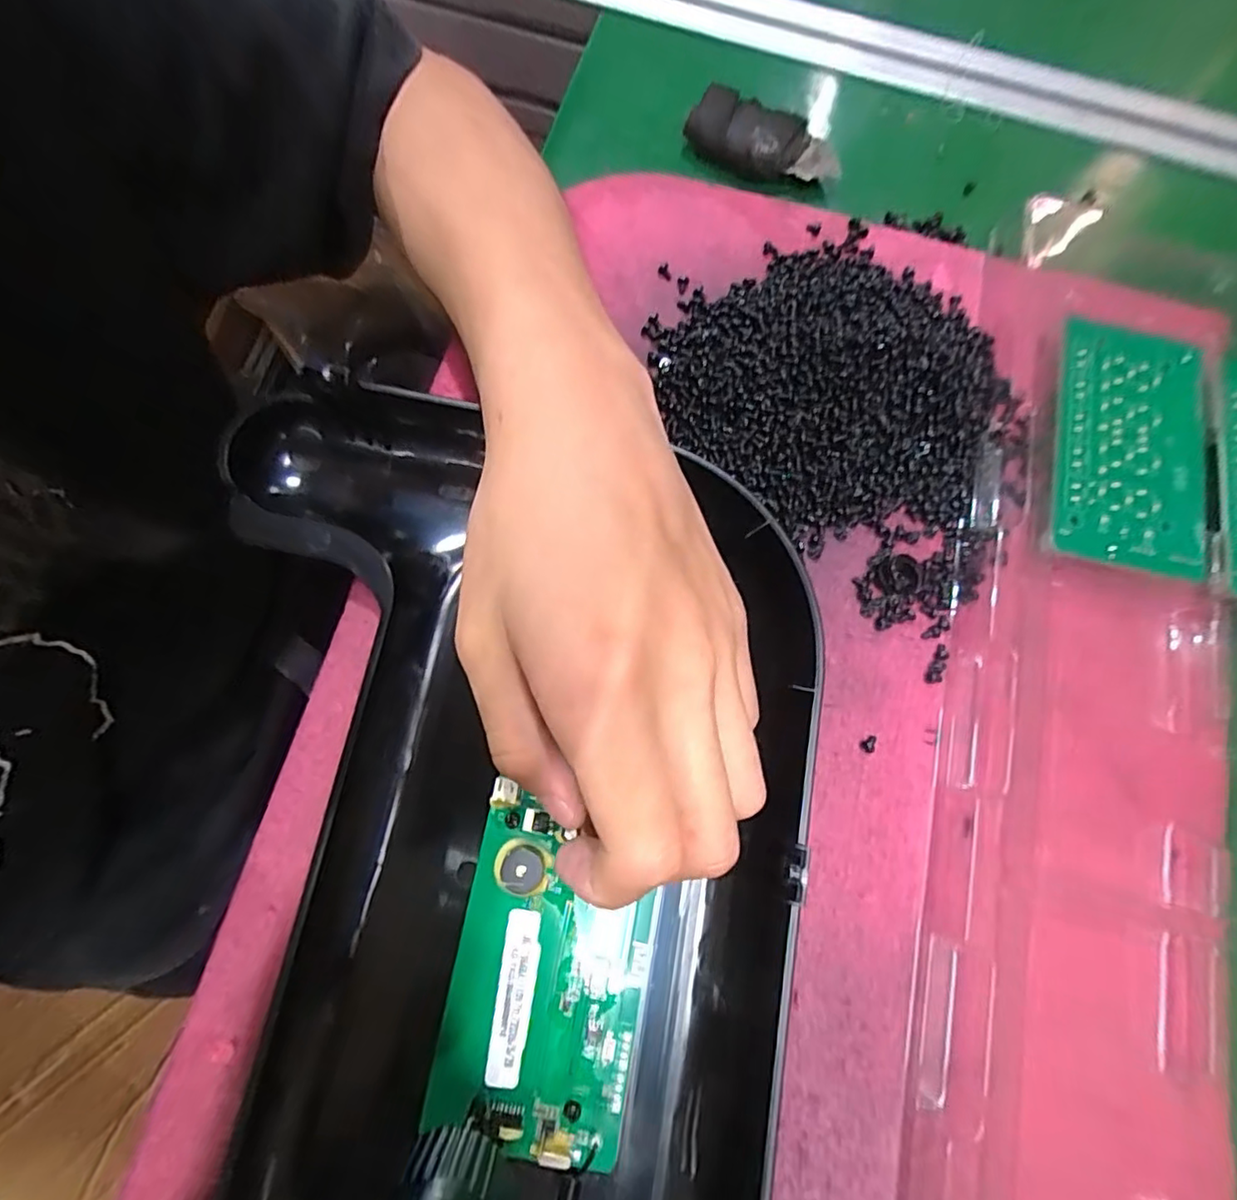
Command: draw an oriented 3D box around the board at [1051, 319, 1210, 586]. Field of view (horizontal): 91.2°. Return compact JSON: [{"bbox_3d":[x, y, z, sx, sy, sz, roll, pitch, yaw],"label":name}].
[{"bbox_3d":[0.202,-0.061,0.241,0.057,0.008,0.101,13,78,1],"label":"board"}]

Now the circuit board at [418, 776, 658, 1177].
[{"bbox_3d":[-0.022,0.118,0.191,0.059,0.008,0.099,10,78,1],"label":"circuit board"}]

